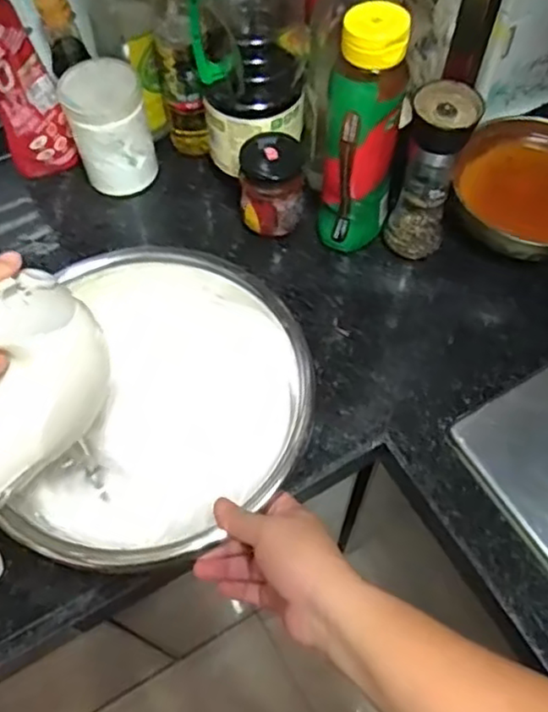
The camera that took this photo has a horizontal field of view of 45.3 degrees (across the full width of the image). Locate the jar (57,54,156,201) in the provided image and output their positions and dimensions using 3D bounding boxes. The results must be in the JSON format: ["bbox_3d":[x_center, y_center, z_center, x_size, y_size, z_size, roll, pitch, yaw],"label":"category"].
[{"bbox_3d":[-0.179,-0.254,0.721,0.077,0.112,0.096,-14,62,-7],"label":"jar"}]

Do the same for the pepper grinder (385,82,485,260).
[{"bbox_3d":[0.151,-0.174,0.640,0.056,0.172,0.071,16,62,9],"label":"pepper grinder"}]

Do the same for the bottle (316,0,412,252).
[{"bbox_3d":[0.082,-0.195,0.617,0.067,0.238,0.063,10,61,6],"label":"bottle"}]

